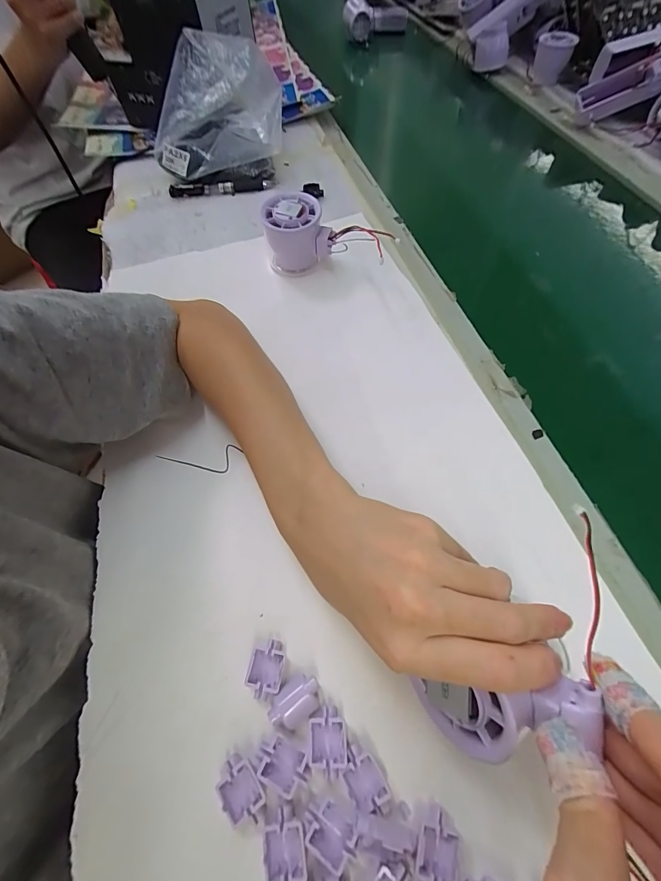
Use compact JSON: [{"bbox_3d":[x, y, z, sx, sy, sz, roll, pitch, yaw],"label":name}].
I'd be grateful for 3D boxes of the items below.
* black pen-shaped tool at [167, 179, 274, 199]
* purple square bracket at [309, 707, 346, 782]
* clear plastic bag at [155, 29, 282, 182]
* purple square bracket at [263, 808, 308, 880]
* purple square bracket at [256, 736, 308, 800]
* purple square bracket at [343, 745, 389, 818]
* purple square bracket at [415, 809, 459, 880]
[{"bbox_3d":[-0.143,-0.332,0.475,0.138,0.014,0.017,-3,61,1],"label":"black pen-shaped tool"},{"bbox_3d":[-0.002,0.157,0.188,0.019,0.005,0.027,-4,61,0],"label":"purple square bracket"},{"bbox_3d":[-0.148,-0.415,0.449,0.169,0.132,0.045,-16,19,2],"label":"clear plastic bag"},{"bbox_3d":[-0.021,0.191,0.168,0.018,0.010,0.026,-12,61,-5],"label":"purple square bracket"},{"bbox_3d":[-0.024,0.165,0.184,0.024,0.011,0.017,22,64,14],"label":"purple square bracket"},{"bbox_3d":[0.017,0.170,0.182,0.016,0.009,0.026,-28,63,-13],"label":"purple square bracket"},{"bbox_3d":[0.050,0.190,0.168,0.018,0.008,0.025,14,62,10],"label":"purple square bracket"}]

